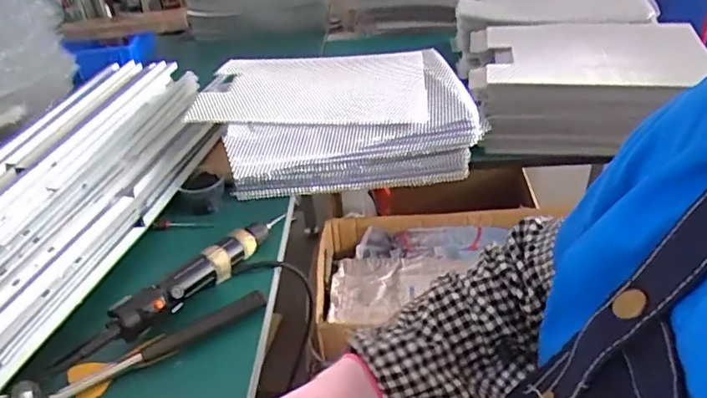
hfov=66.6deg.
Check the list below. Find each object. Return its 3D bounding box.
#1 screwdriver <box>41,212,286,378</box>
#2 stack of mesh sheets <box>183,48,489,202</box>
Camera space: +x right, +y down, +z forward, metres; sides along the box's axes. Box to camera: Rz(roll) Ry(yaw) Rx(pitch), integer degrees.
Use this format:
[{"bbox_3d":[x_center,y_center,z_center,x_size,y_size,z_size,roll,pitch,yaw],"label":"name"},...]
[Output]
[{"bbox_3d":[-0.185,0.088,0.601,0.056,0.045,0.308,22,42,34],"label":"screwdriver"},{"bbox_3d":[-0.034,-0.117,0.816,0.383,0.137,0.232,-8,34,-7],"label":"stack of mesh sheets"}]

